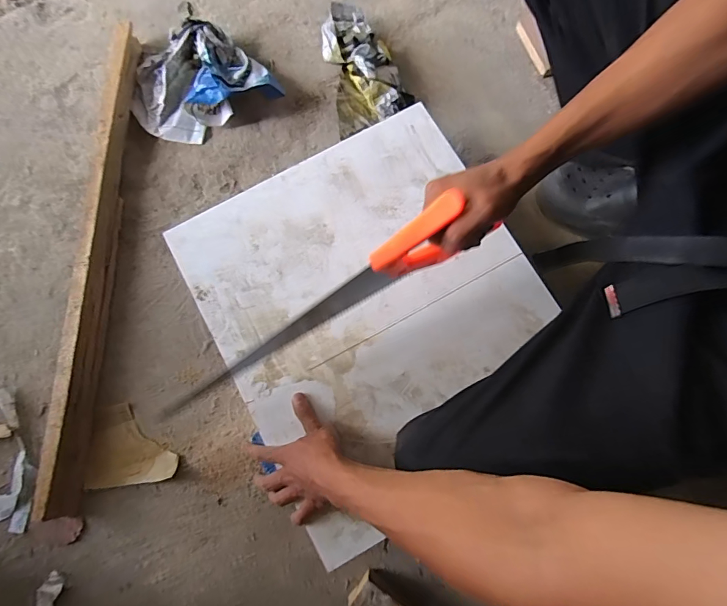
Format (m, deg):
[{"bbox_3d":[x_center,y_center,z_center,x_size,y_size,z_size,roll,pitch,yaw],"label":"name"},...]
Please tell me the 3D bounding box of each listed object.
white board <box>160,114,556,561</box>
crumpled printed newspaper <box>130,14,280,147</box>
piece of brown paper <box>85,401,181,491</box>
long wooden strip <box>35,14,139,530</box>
[{"bbox_3d":[0.017,0.002,0.547,0.416,0.013,0.470,-30,79,-5],"label":"white board"},{"bbox_3d":[-0.288,-0.389,0.687,0.243,0.078,0.187,-23,79,-4],"label":"crumpled printed newspaper"},{"bbox_3d":[-0.341,0.208,0.595,0.123,0.011,0.112,-7,78,0],"label":"piece of brown paper"},{"bbox_3d":[-0.415,-0.093,0.636,0.044,0.048,0.791,1,78,1],"label":"long wooden strip"}]

